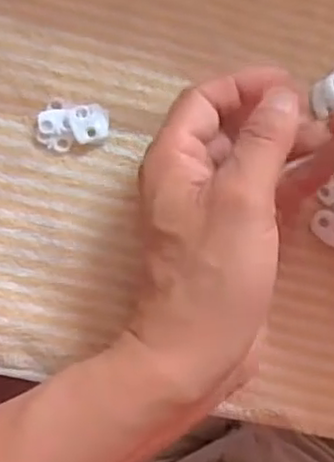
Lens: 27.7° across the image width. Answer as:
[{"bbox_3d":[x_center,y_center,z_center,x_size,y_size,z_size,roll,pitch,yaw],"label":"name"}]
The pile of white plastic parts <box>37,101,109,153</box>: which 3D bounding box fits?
[{"bbox_3d":[-0.047,-0.052,0.339,0.034,0.008,0.023,3,83,-7],"label":"pile of white plastic parts"}]

